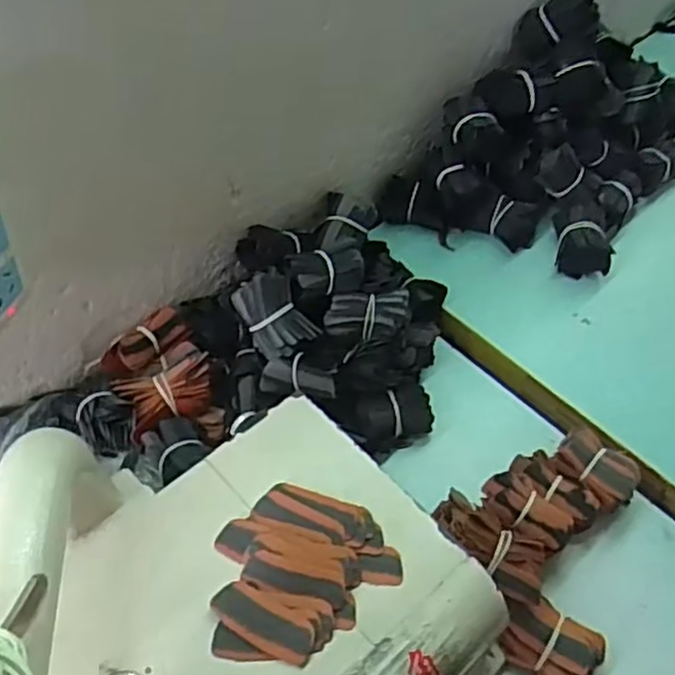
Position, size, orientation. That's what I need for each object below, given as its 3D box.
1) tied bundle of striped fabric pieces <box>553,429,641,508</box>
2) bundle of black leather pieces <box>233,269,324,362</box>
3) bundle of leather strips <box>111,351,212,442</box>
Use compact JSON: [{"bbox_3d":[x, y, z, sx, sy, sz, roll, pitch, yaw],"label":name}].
[{"bbox_3d":[0.234,0.121,0.651,0.049,0.045,0.070,-28,60,-23],"label":"tied bundle of striped fabric pieces"},{"bbox_3d":[-0.061,-0.021,0.672,0.056,0.040,0.075,-32,95,-23],"label":"bundle of black leather pieces"},{"bbox_3d":[-0.150,0.046,0.632,0.080,0.027,0.058,-24,58,-20],"label":"bundle of leather strips"}]

